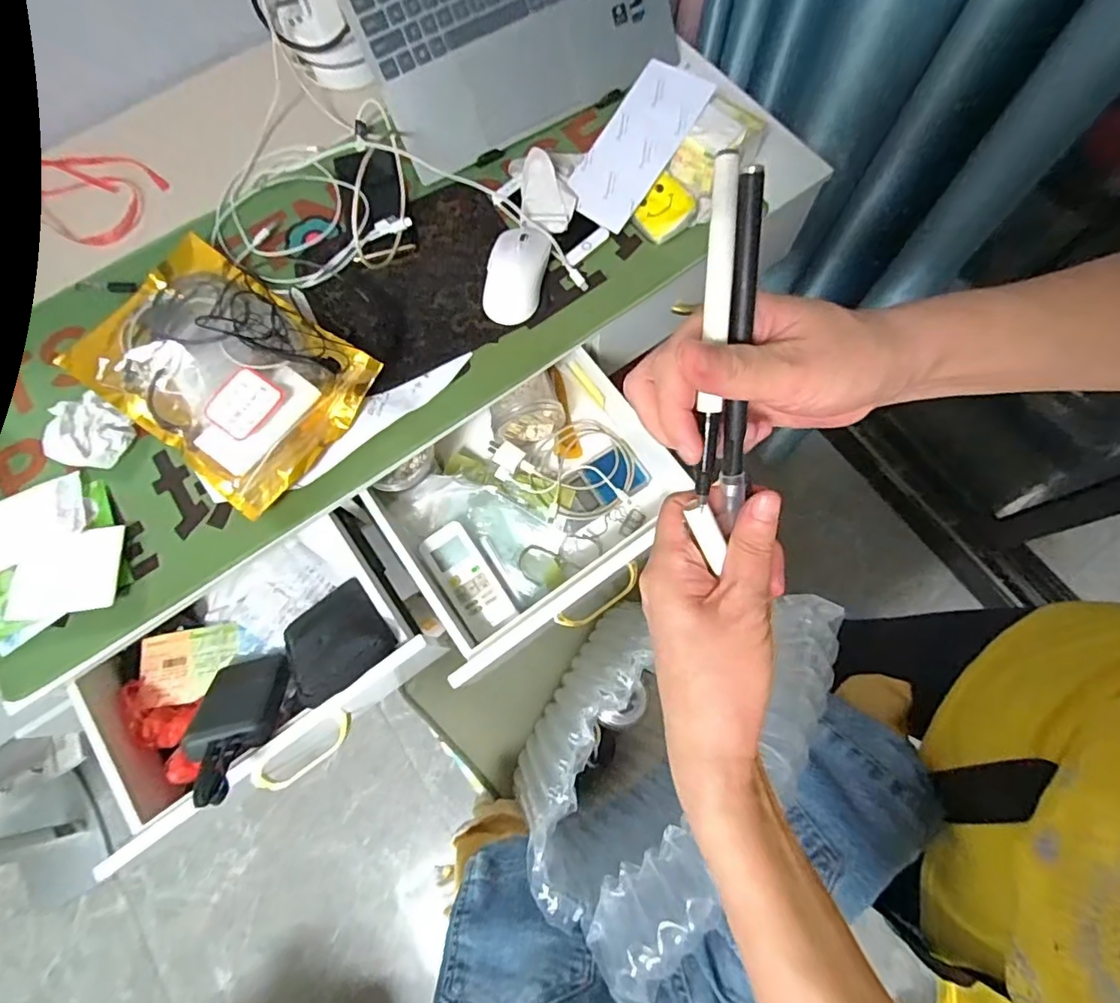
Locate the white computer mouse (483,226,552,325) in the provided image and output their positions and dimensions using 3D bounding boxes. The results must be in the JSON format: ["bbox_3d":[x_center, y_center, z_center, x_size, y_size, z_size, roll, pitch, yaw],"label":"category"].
[{"bbox_3d":[-0.047,-0.243,0.604,0.057,0.028,0.106,12,74,6],"label":"white computer mouse"}]

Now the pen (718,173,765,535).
[{"bbox_3d":[0.072,-0.051,0.225,0.011,0.008,0.142,-3,116,1],"label":"pen"}]

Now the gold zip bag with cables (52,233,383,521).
[{"bbox_3d":[-0.351,-0.141,0.583,0.298,0.042,0.194,35,78,12],"label":"gold zip bag with cables"}]

